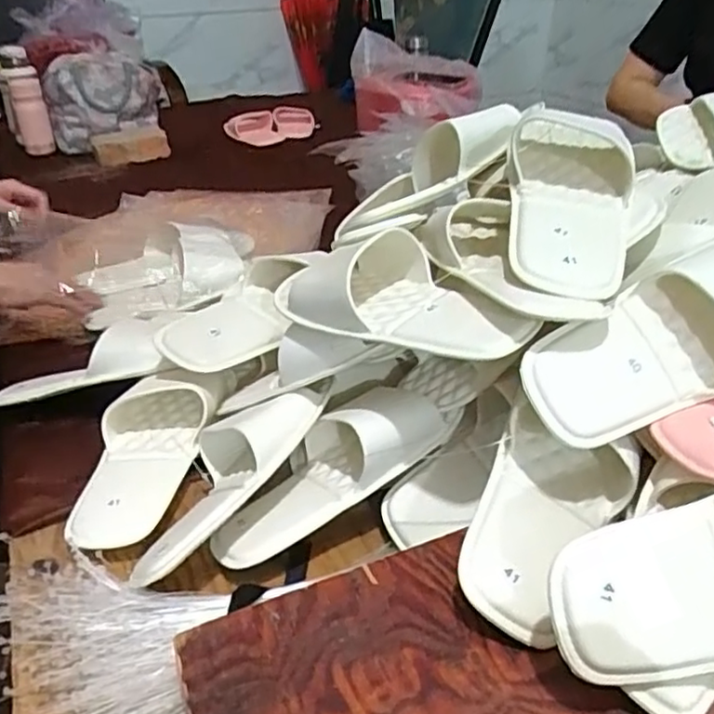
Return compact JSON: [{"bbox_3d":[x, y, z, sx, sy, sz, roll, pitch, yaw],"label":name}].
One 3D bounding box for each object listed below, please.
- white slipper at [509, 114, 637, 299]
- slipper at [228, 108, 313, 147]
[{"bbox_3d":[0.160,-0.128,0.492,0.091,0.049,0.215,7,49,14],"label":"white slipper"},{"bbox_3d":[-0.203,-0.580,1.649,0.242,0.080,0.066,-20,37,-27],"label":"slipper"}]

